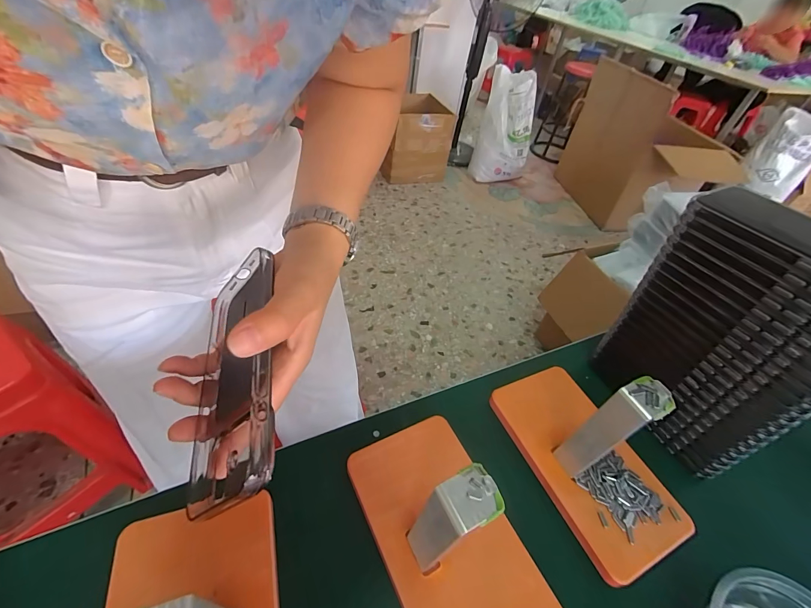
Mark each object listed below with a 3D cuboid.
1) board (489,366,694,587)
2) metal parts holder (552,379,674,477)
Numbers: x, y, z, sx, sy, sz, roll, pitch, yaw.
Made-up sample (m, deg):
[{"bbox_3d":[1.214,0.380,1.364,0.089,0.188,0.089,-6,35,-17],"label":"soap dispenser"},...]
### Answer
[{"bbox_3d":[0.163,0.139,0.336,0.096,0.017,0.171,-17,54,-19],"label":"board"},{"bbox_3d":[0.159,0.100,0.290,0.036,0.111,0.028,-23,56,-23],"label":"metal parts holder"}]

